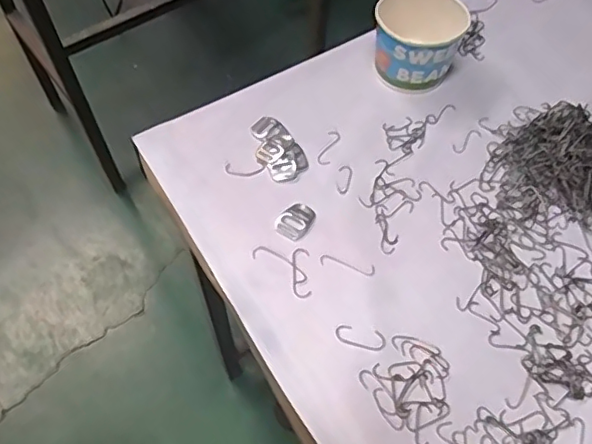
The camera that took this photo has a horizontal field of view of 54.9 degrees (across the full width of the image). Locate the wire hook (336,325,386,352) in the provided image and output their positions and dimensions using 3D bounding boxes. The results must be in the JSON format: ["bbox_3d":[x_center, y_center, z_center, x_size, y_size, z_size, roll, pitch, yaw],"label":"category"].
[{"bbox_3d":[0.054,0.096,0.474,0.041,0.004,0.018,9,60,6],"label":"wire hook"}]

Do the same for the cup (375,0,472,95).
[{"bbox_3d":[0.130,-0.193,0.608,0.088,0.078,0.085,0,59,1],"label":"cup"}]

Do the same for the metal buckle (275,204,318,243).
[{"bbox_3d":[0.000,-0.002,0.534,0.029,0.004,0.040,30,64,17],"label":"metal buckle"}]

